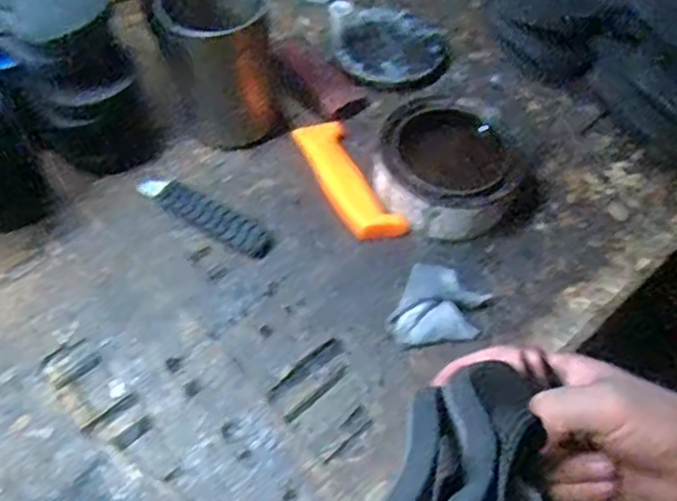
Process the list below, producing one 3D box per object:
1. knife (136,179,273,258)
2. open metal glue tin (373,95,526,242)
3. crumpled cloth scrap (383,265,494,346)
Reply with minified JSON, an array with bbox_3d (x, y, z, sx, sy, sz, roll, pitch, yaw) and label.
[{"bbox_3d":[-0.097,-0.028,0.498,0.111,0.009,0.026,29,59,15],"label":"knife"},{"bbox_3d":[0.080,-0.064,0.508,0.101,0.047,0.099,1,56,-2],"label":"open metal glue tin"},{"bbox_3d":[0.069,0.038,0.462,0.055,0.020,0.064,23,58,12],"label":"crumpled cloth scrap"}]

